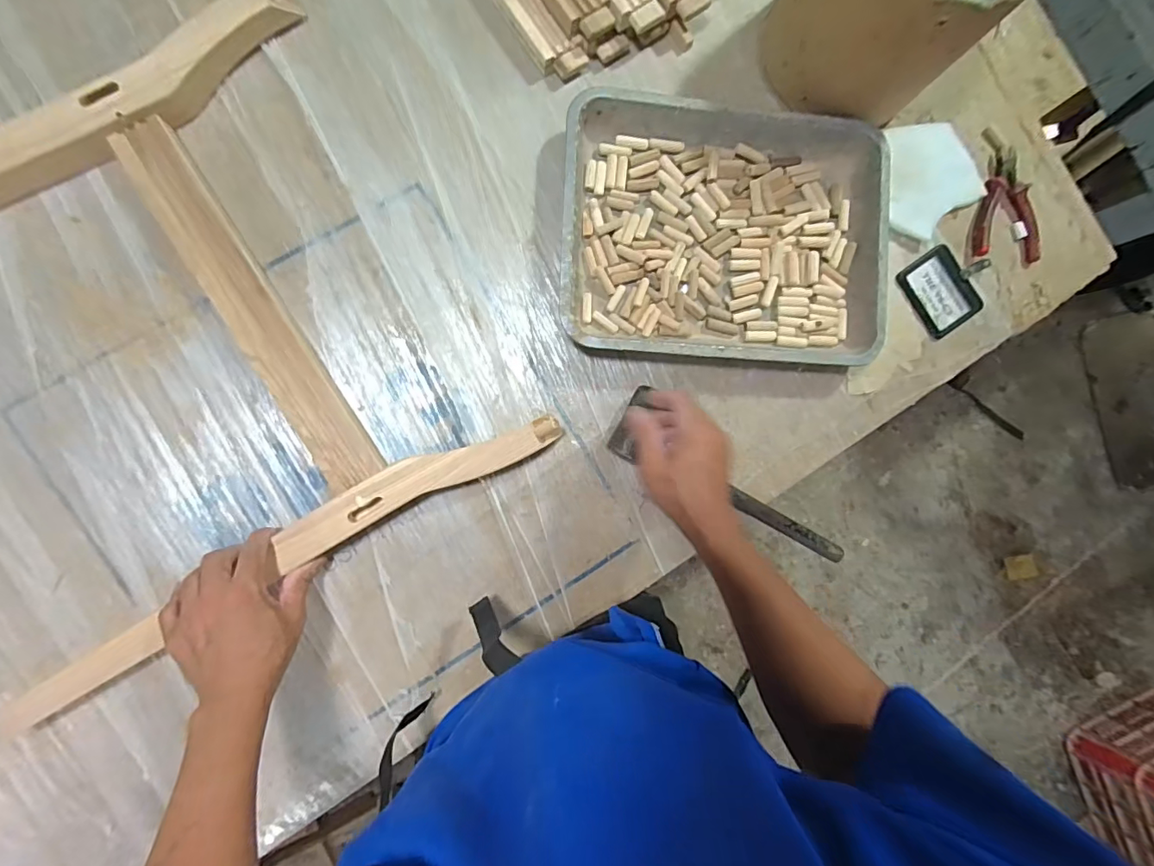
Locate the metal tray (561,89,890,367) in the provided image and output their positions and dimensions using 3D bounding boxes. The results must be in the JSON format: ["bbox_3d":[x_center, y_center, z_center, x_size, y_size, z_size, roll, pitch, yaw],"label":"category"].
[{"bbox_3d":[0.175,-0.232,0.590,0.381,0.047,0.292,1,89,-7],"label":"metal tray"}]

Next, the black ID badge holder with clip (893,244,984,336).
[{"bbox_3d":[0.468,-0.183,0.641,0.084,0.008,0.100,-35,93,-6],"label":"black ID badge holder with clip"}]

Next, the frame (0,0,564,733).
[{"bbox_3d":[-0.425,-0.086,0.512,0.610,0.040,0.551,-29,93,-6],"label":"frame"}]

